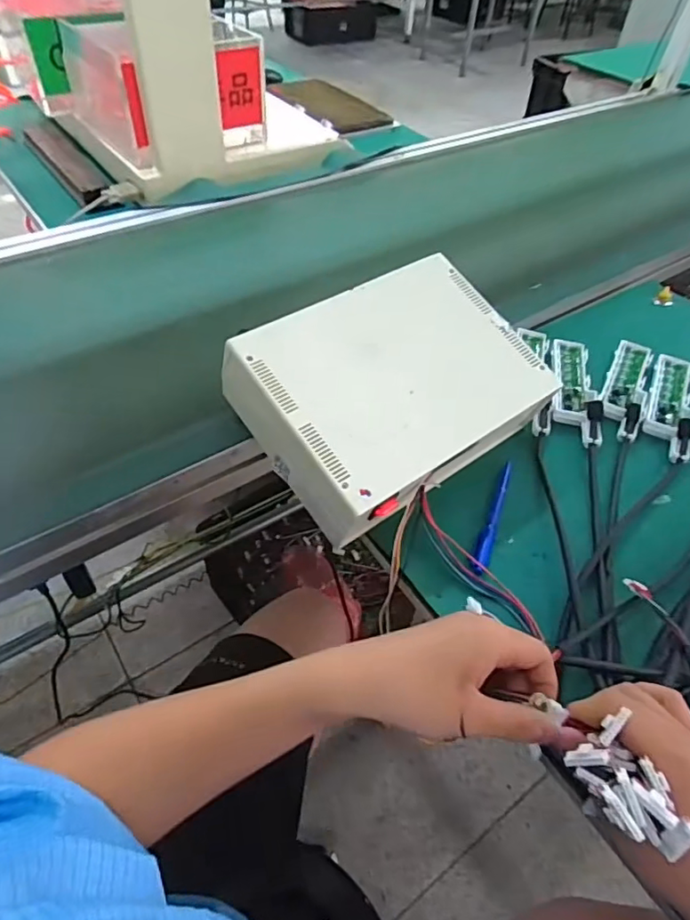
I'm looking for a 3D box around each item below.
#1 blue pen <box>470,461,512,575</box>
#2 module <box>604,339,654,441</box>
[{"bbox_3d":[0.136,0.048,0.510,0.014,0.009,0.130,18,51,10],"label":"blue pen"},{"bbox_3d":[0.311,-0.081,0.613,0.040,0.013,0.155,21,52,13],"label":"module"}]

